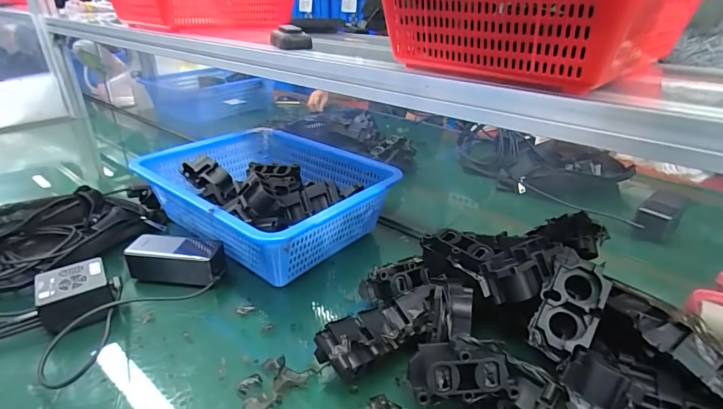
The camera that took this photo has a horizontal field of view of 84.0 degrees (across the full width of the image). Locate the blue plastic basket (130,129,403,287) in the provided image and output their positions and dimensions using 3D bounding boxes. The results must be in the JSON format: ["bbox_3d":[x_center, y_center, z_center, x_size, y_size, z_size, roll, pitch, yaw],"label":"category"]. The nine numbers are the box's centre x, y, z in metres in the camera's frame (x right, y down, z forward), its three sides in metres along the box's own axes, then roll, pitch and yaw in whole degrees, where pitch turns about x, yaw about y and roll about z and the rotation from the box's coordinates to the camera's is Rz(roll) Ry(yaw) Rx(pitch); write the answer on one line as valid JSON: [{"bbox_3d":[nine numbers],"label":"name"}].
[{"bbox_3d":[-0.169,-0.018,0.722,0.407,0.122,0.307,21,34,33],"label":"blue plastic basket"}]

